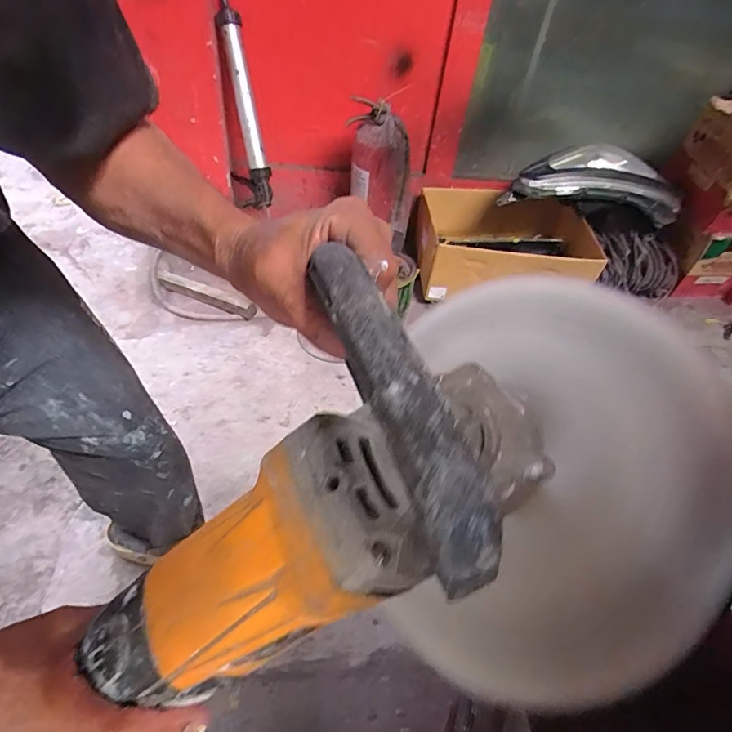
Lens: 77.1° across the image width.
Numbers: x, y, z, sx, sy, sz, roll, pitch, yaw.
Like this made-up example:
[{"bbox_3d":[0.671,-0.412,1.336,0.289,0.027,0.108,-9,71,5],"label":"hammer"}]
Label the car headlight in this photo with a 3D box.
[{"bbox_3d":[0.697,-0.565,1.431,0.555,0.174,0.156,5,45,-3],"label":"car headlight"}]

